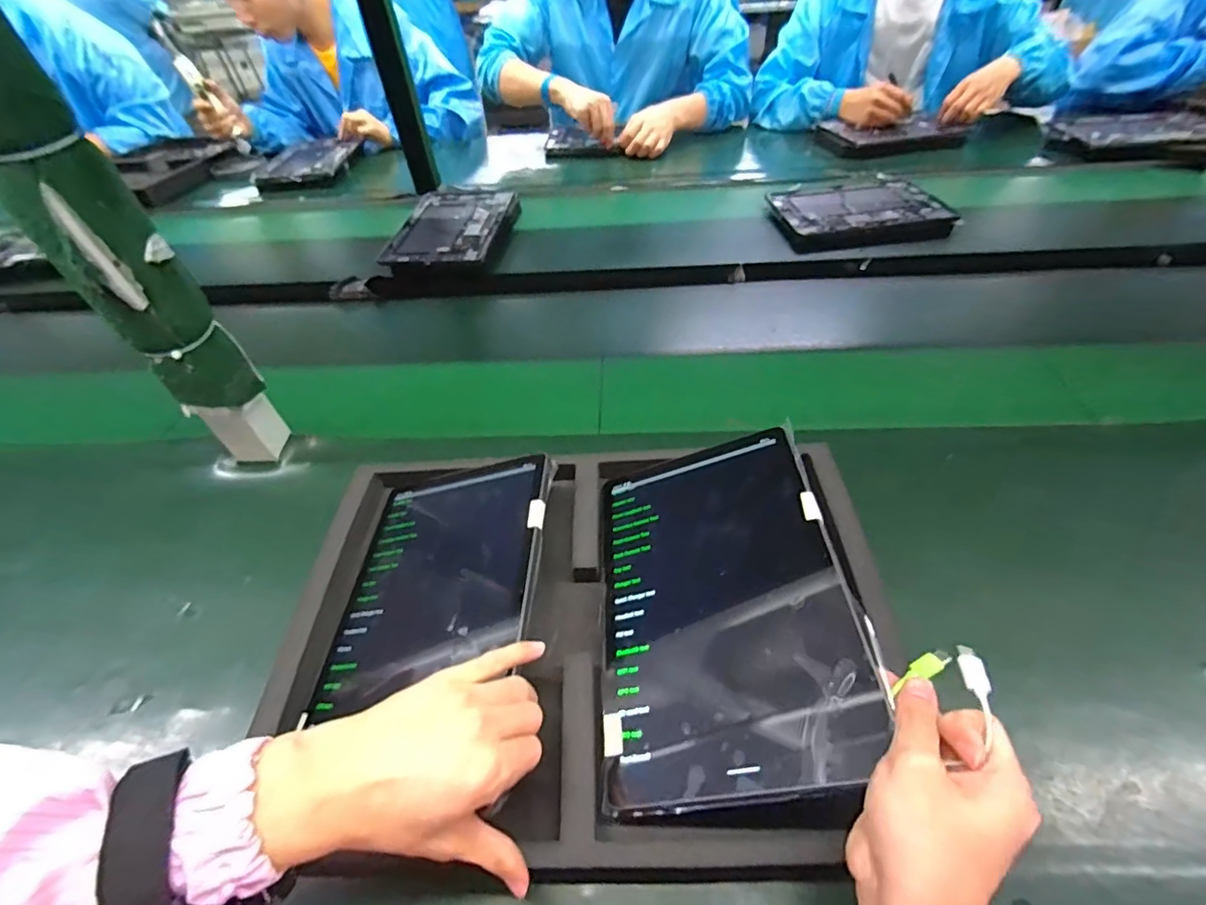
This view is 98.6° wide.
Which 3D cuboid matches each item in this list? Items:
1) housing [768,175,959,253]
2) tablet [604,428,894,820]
[{"bbox_3d":[0.407,-0.387,0.844,0.253,0.035,0.183,-4,48,1],"label":"housing"},{"bbox_3d":[0.078,0.095,0.363,0.164,0.007,0.249,-19,43,18],"label":"tablet"}]

